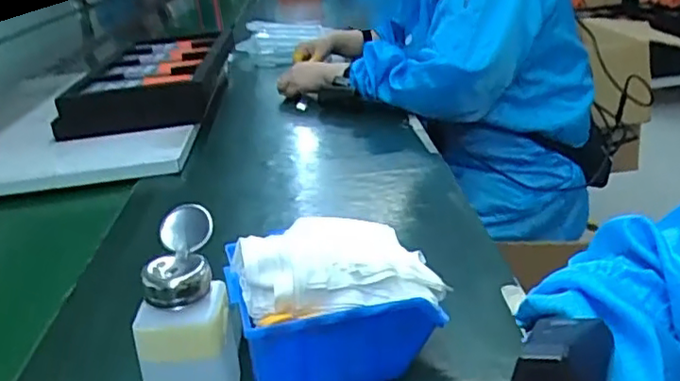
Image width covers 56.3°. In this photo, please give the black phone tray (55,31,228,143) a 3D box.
[{"bbox_3d":[-0.303,-0.179,1.033,0.209,0.077,0.339,-6,23,2],"label":"black phone tray"}]

